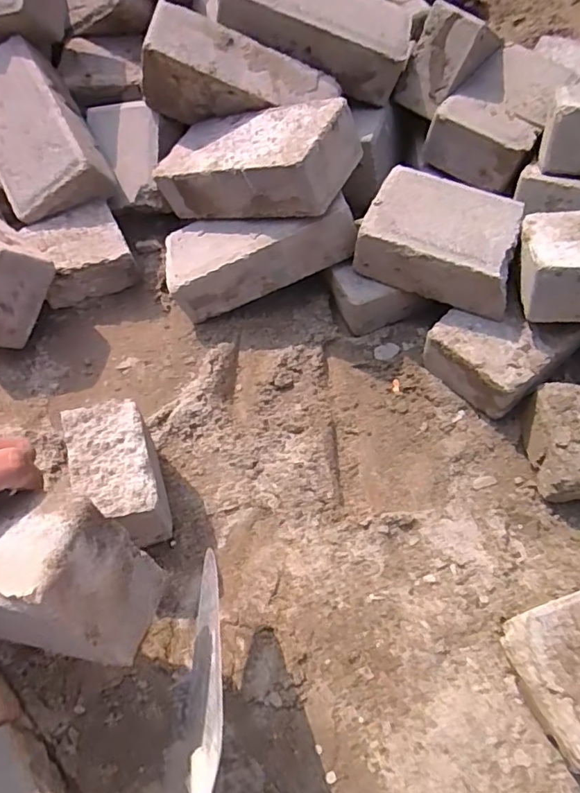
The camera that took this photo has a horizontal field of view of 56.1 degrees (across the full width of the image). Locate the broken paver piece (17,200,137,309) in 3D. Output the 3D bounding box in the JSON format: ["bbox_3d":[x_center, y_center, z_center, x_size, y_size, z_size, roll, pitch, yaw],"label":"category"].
[{"bbox_3d":[-0.242,-0.163,0.640,0.105,0.068,0.088,-21,62,-9],"label":"broken paver piece"}]

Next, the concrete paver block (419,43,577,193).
[{"bbox_3d":[0.256,-0.349,0.653,0.113,0.058,0.220,27,65,16],"label":"concrete paver block"}]

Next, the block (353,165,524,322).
[{"bbox_3d":[0.160,-0.162,0.566,0.161,0.064,0.108,22,64,14],"label":"block"}]

